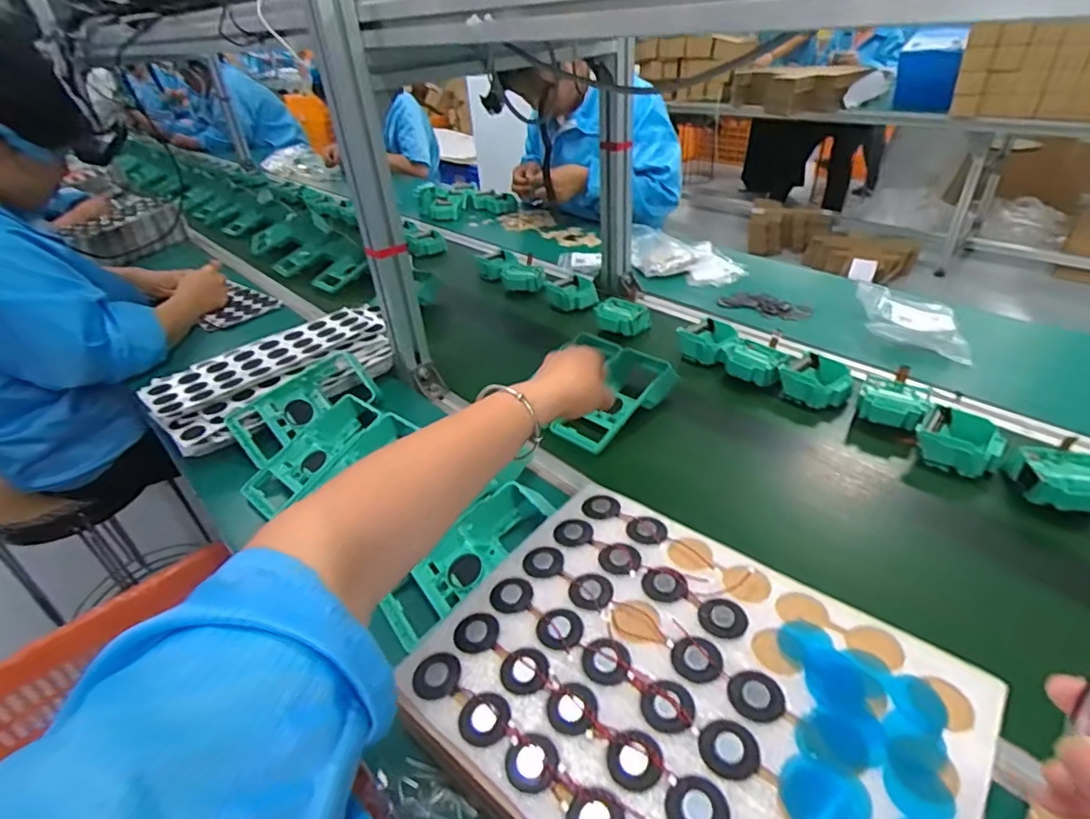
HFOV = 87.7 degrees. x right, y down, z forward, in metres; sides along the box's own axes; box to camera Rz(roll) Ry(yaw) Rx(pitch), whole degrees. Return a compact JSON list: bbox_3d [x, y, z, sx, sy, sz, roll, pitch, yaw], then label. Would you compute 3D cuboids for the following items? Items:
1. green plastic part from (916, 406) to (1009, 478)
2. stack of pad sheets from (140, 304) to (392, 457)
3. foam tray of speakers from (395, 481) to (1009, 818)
[{"bbox_3d":[0.479,0.038,0.657,0.073,0.041,0.086,-28,42,-31],"label":"green plastic part"},{"bbox_3d":[-0.372,-0.058,0.821,0.348,0.054,0.168,-28,42,-30],"label":"stack of pad sheets"},{"bbox_3d":[0.088,0.188,0.374,0.317,0.034,0.254,25,44,33],"label":"foam tray of speakers"}]

